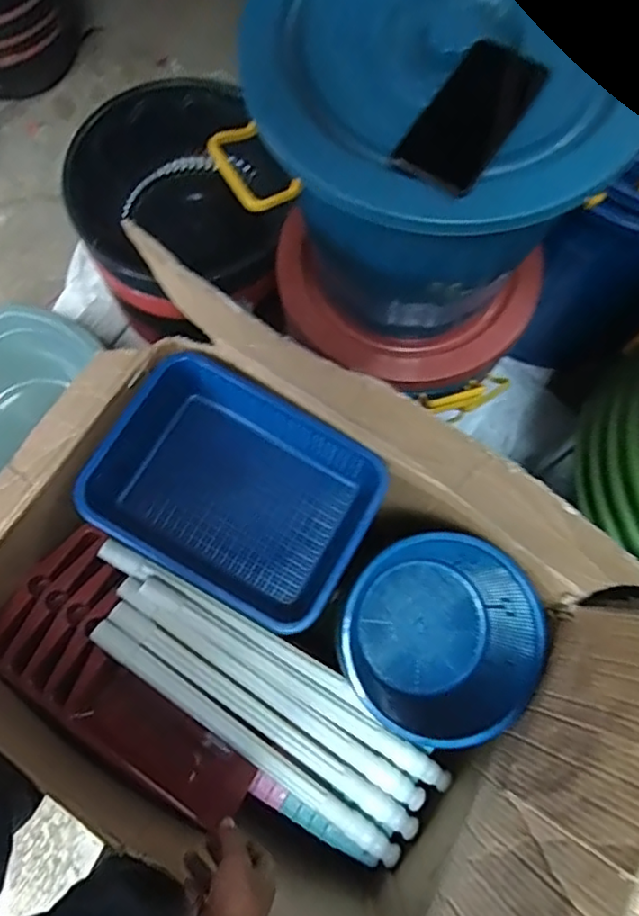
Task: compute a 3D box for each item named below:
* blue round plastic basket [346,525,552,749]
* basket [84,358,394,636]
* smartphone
[{"bbox_3d":[0.165,0.243,0.834,0.243,0.151,0.244,0,75,-2],"label":"blue round plastic basket"},{"bbox_3d":[-0.112,0.048,0.836,0.354,0.094,0.276,30,76,6],"label":"basket"},{"bbox_3d":[0.134,-0.300,0.528,0.074,0.010,0.154,34,76,7],"label":"smartphone"}]

